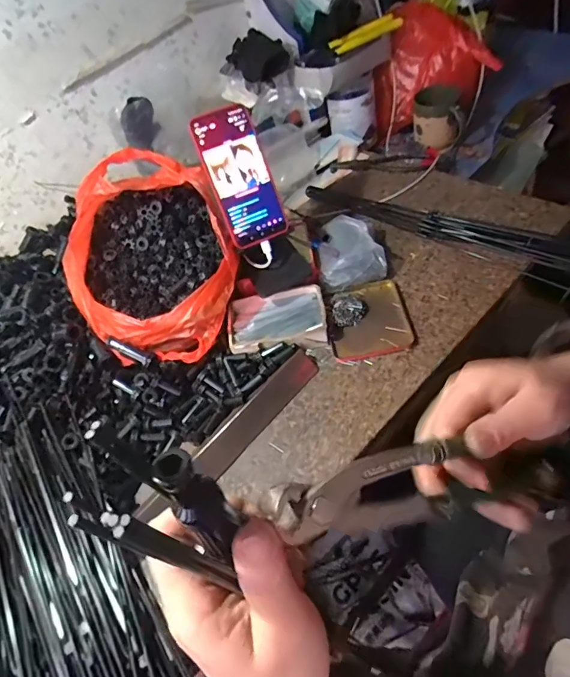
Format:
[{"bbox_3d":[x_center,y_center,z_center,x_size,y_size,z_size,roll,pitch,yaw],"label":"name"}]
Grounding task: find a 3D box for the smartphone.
[{"bbox_3d":[-0.055,-0.200,0.560,0.080,0.160,0.010,-26,18,-10],"label":"smartphone"}]

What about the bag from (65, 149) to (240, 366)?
[{"bbox_3d":[-0.176,-0.104,0.585,0.217,0.149,0.242,-38,53,-16],"label":"bag"}]

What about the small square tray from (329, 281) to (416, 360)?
[{"bbox_3d":[0.109,-0.026,0.595,0.099,0.015,0.116,-7,53,1],"label":"small square tray"}]

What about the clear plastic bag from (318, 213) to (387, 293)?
[{"bbox_3d":[0.090,-0.131,0.646,0.090,0.040,0.113,-13,50,4],"label":"clear plastic bag"}]

